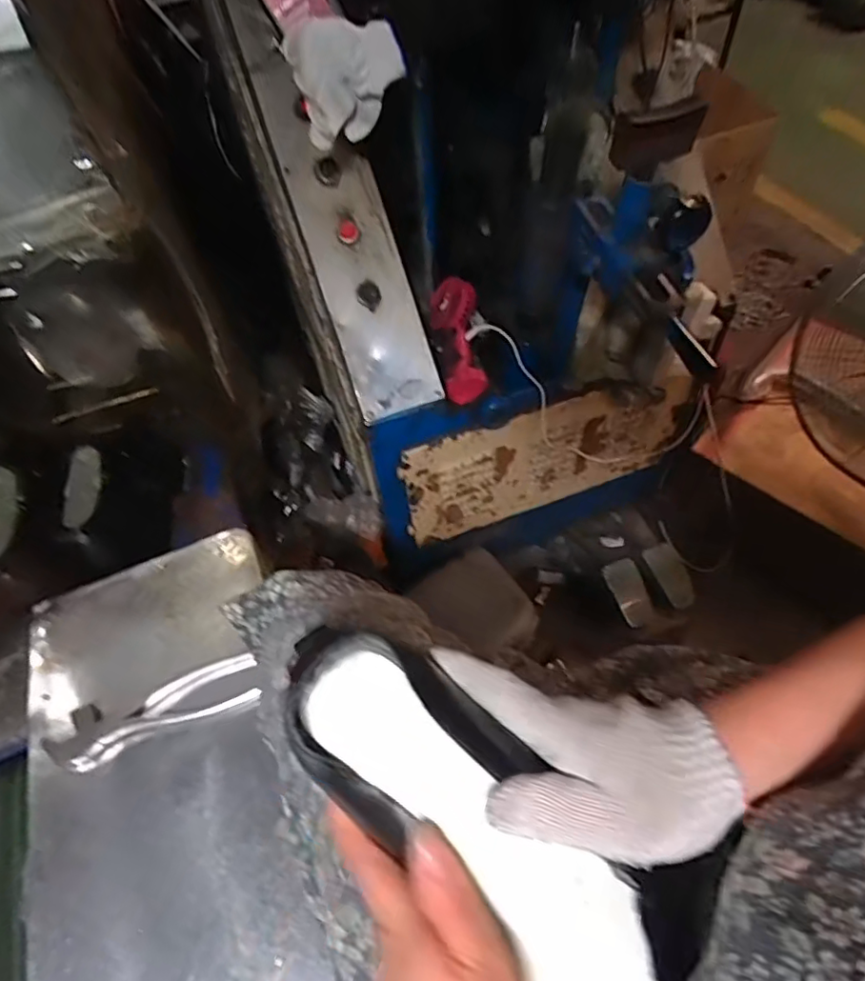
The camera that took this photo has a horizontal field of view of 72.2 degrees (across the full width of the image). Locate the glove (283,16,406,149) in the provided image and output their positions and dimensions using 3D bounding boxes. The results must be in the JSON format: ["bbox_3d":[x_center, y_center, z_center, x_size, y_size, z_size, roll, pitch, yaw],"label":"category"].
[{"bbox_3d":[-0.099,-0.467,0.684,0.124,0.126,0.058,-18,57,-8],"label":"glove"}]

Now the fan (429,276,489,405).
[{"bbox_3d":[0.041,-0.238,0.938,0.074,0.058,0.207,-8,72,-1],"label":"fan"}]

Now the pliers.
[{"bbox_3d":[-0.240,0.192,0.515,0.176,0.010,0.051,-17,56,-8],"label":"pliers"}]

